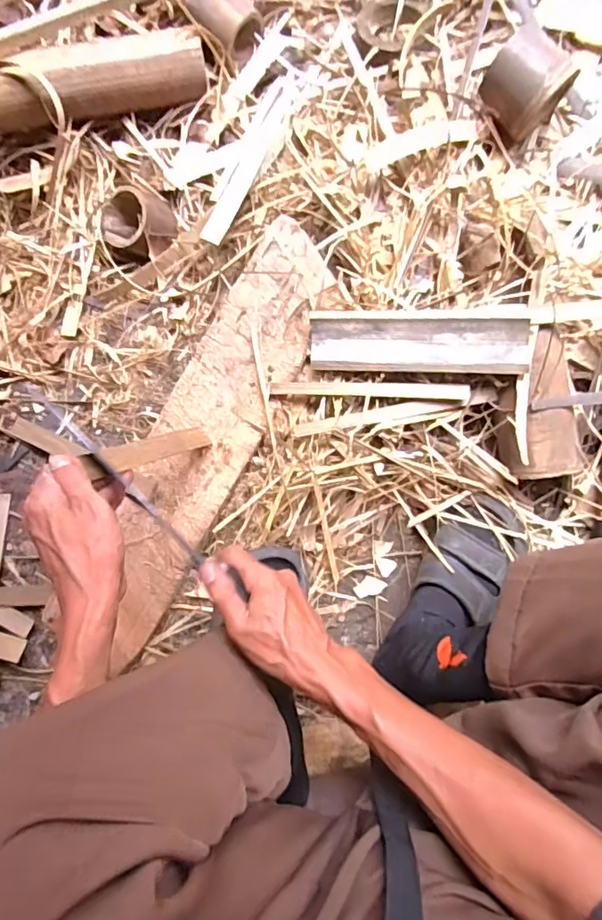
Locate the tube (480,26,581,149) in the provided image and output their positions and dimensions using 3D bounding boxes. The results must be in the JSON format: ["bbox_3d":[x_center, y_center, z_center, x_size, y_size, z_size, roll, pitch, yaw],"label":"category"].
[{"bbox_3d":[0.251,-0.417,0.590,0.081,0.076,0.091,43,91,7],"label":"tube"}]

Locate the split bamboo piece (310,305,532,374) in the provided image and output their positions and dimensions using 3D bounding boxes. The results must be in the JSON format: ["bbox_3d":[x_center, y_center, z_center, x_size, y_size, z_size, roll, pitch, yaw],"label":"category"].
[{"bbox_3d":[0.125,-0.127,0.574,0.229,0.034,0.068,1,86,6],"label":"split bamboo piece"}]

